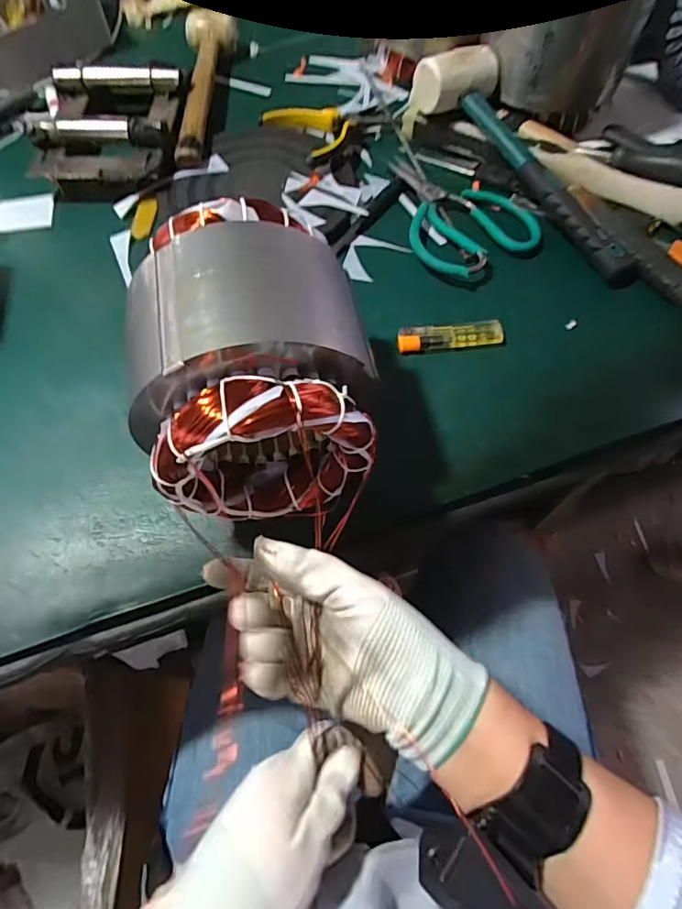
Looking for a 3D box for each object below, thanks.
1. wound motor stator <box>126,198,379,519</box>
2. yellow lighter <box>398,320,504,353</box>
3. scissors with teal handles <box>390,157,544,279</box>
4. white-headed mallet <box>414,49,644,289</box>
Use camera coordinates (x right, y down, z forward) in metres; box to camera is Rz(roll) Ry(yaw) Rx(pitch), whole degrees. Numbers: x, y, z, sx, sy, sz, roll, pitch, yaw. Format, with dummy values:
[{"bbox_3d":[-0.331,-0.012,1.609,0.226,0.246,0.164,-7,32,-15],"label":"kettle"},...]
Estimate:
[{"bbox_3d":[-0.050,-0.060,0.328,0.123,0.125,0.165,-6,64,-2],"label":"wound motor stator"},{"bbox_3d":[0.093,-0.101,0.438,0.088,0.009,0.021,-6,64,-2],"label":"yellow lighter"},{"bbox_3d":[0.122,-0.235,0.494,0.120,0.019,0.175,-5,64,-1],"label":"scissors with teal handles"},{"bbox_3d":[0.168,-0.287,0.484,0.089,0.051,0.304,-22,66,-9],"label":"white-headed mallet"}]

